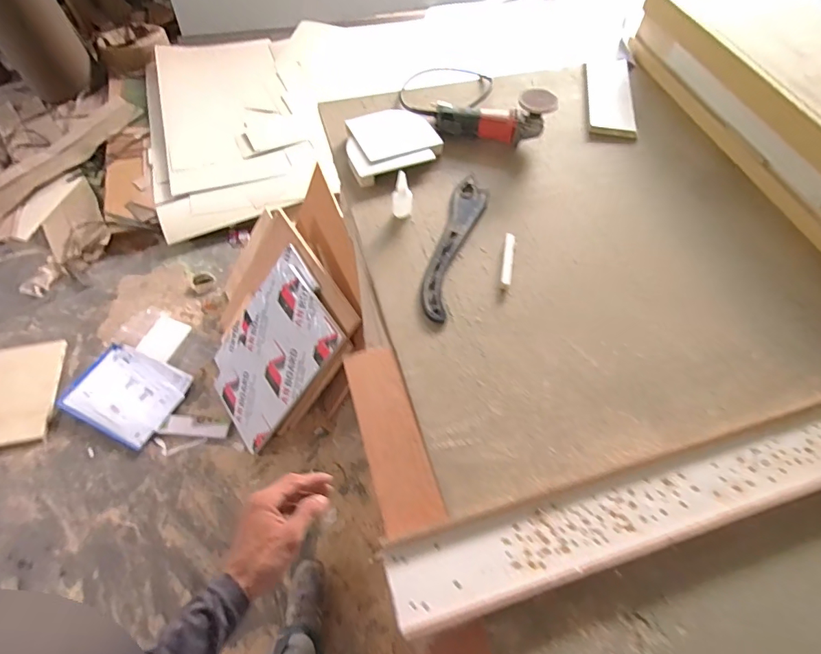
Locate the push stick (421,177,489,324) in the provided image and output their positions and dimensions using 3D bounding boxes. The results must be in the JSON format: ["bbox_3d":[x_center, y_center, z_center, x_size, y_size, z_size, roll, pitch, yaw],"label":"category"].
[{"bbox_3d":[0.089,-0.164,0.878,0.070,0.011,0.363,15,60,7],"label":"push stick"}]

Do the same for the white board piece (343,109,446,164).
[{"bbox_3d":[-0.042,-0.455,1.024,0.179,0.010,0.173,-22,61,-15],"label":"white board piece"}]

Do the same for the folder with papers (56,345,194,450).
[{"bbox_3d":[-0.981,0.225,1.524,0.352,0.024,0.283,25,68,9],"label":"folder with papers"}]

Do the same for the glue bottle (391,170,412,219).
[{"bbox_3d":[-0.016,-0.262,0.884,0.035,0.094,0.031,16,60,8],"label":"glue bottle"}]

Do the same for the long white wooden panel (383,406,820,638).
[{"bbox_3d":[0.528,0.205,0.656,1.137,0.029,0.108,-13,60,-9],"label":"long white wooden panel"}]

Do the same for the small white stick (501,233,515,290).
[{"bbox_3d":[0.188,-0.127,0.847,0.020,0.016,0.128,9,59,4],"label":"small white stick"}]

